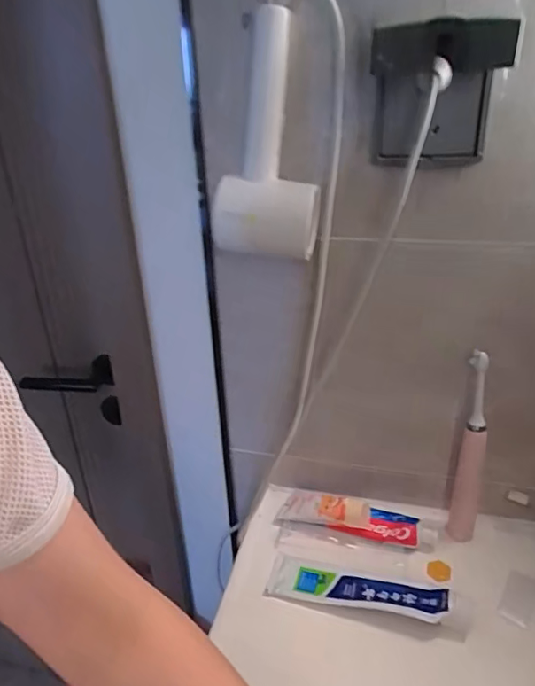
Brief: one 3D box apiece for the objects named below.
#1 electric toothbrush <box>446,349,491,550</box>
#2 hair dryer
[{"bbox_3d":[0.235,0.127,0.584,0.033,0.253,0.027,10,29,22],"label":"electric toothbrush"},{"bbox_3d":[-0.005,-0.184,0.475,0.094,0.207,0.072,-18,31,-28],"label":"hair dryer"}]

